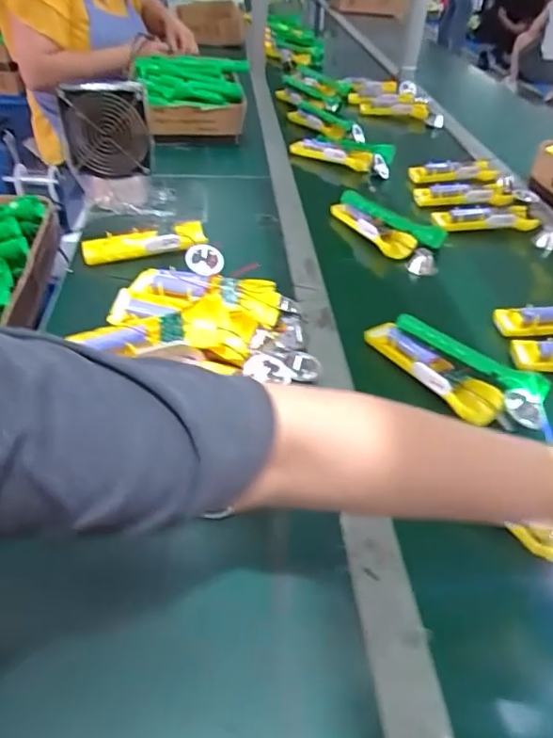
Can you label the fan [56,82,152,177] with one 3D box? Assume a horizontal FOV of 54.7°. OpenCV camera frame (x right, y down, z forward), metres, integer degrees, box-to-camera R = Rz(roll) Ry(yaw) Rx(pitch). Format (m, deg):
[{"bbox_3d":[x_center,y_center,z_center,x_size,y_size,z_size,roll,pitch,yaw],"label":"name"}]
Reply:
[{"bbox_3d":[-0.244,-0.341,0.773,0.117,0.117,0.032,-8,45,-14],"label":"fan"}]

